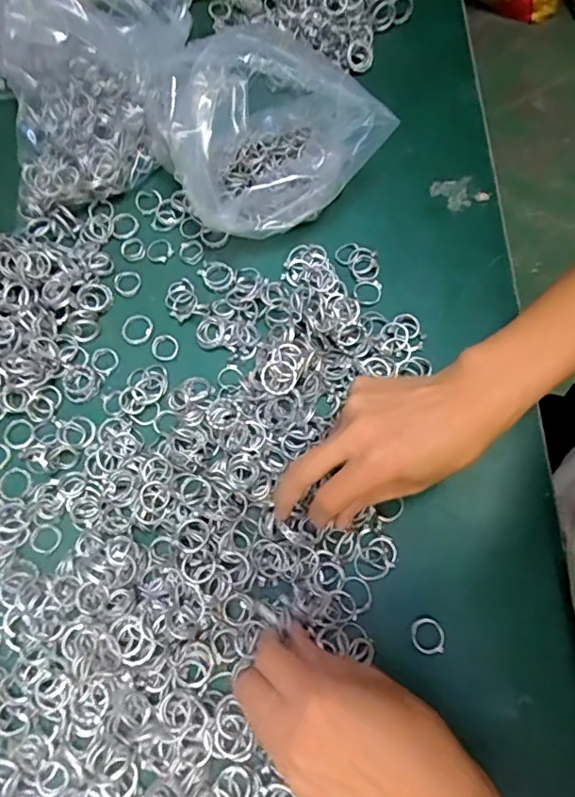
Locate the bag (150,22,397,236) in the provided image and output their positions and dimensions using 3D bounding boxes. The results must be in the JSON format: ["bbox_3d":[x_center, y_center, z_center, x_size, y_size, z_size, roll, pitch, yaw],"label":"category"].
[{"bbox_3d":[-0.017,-0.196,0.411,0.142,0.101,0.123,-35,72,-10],"label":"bag"}]

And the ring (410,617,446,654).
[{"bbox_3d":[0.086,0.146,0.336,0.021,0.006,0.020,-1,70,2],"label":"ring"}]

